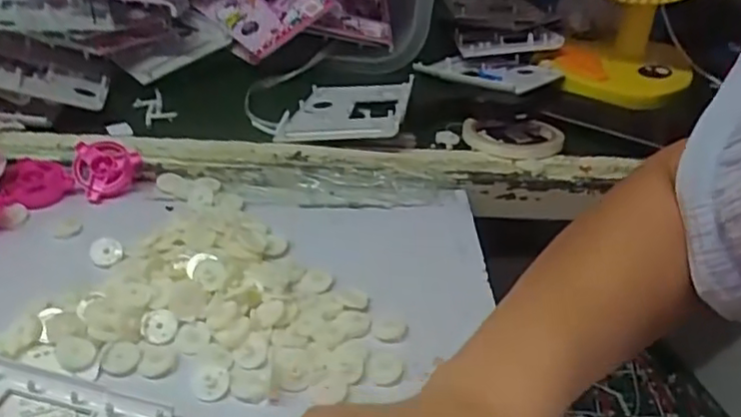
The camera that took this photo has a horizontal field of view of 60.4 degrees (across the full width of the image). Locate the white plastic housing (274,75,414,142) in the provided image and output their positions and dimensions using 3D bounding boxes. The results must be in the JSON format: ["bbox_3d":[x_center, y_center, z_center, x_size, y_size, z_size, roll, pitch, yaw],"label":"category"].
[{"bbox_3d":[-0.018,-0.105,0.648,0.116,0.014,0.155,0,29,14],"label":"white plastic housing"}]

